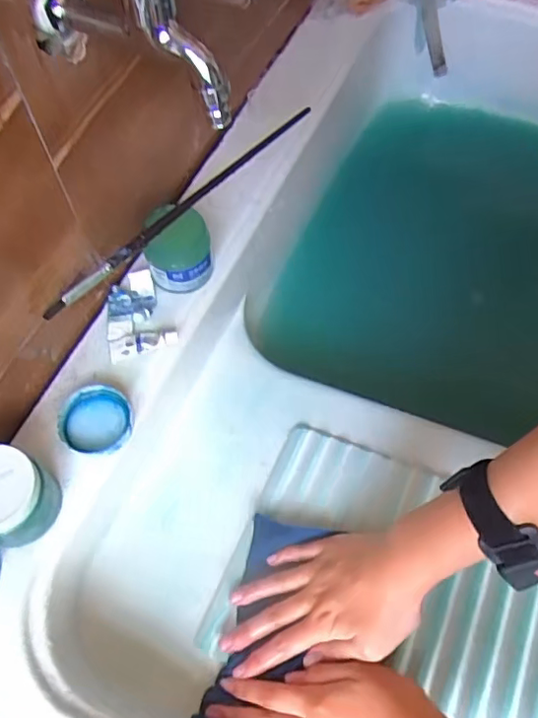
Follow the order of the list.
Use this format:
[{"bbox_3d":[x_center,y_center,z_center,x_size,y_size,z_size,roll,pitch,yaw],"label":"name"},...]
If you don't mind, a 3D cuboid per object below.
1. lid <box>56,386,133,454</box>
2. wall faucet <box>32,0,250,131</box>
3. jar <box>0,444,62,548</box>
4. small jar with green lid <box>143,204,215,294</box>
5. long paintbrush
[{"bbox_3d":[-0.134,0.048,0.446,0.054,0.012,0.054,0,62,0],"label":"lid"},{"bbox_3d":[-0.073,-0.187,0.315,0.136,0.085,0.033,23,64,12],"label":"wall faucet"},{"bbox_3d":[-0.180,0.096,0.394,0.057,0.054,0.055,0,62,0],"label":"jar"},{"bbox_3d":[-0.076,-0.093,0.488,0.056,0.058,0.050,-13,63,-7],"label":"small jar with green lid"},{"bbox_3d":[-0.065,-0.133,0.480,0.015,0.013,0.300,39,68,18],"label":"long paintbrush"}]

